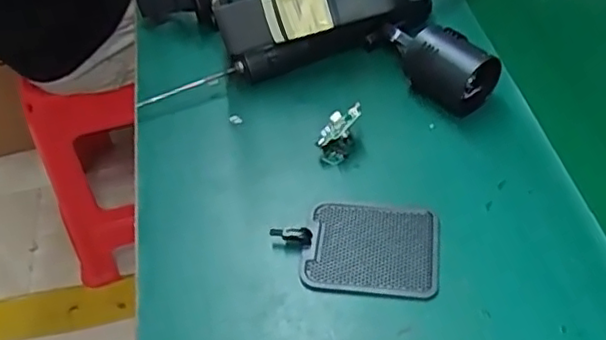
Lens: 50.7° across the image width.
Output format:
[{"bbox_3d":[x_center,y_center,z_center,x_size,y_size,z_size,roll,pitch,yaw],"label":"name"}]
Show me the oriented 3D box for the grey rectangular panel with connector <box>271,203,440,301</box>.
[{"bbox_3d":[0.041,0.057,0.472,0.116,0.013,0.076,3,50,9],"label":"grey rectangular panel with connector"}]

